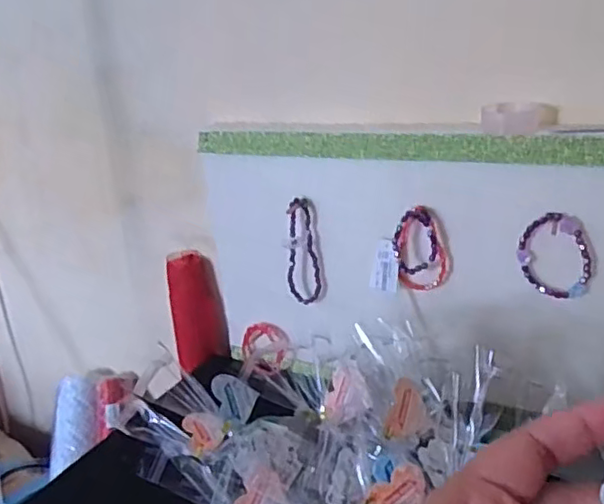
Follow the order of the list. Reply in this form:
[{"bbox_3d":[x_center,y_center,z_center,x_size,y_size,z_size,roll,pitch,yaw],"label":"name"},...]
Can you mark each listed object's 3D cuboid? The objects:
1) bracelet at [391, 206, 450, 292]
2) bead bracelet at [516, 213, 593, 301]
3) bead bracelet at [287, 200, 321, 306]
[{"bbox_3d":[0.120,-0.002,0.610,0.054,0.085,0.016,0,22,9],"label":"bracelet"},{"bbox_3d":[0.232,0.004,0.556,0.063,0.080,0.010,6,24,23],"label":"bead bracelet"},{"bbox_3d":[0.001,0.000,0.682,0.037,0.122,0.009,-3,22,2],"label":"bead bracelet"}]

